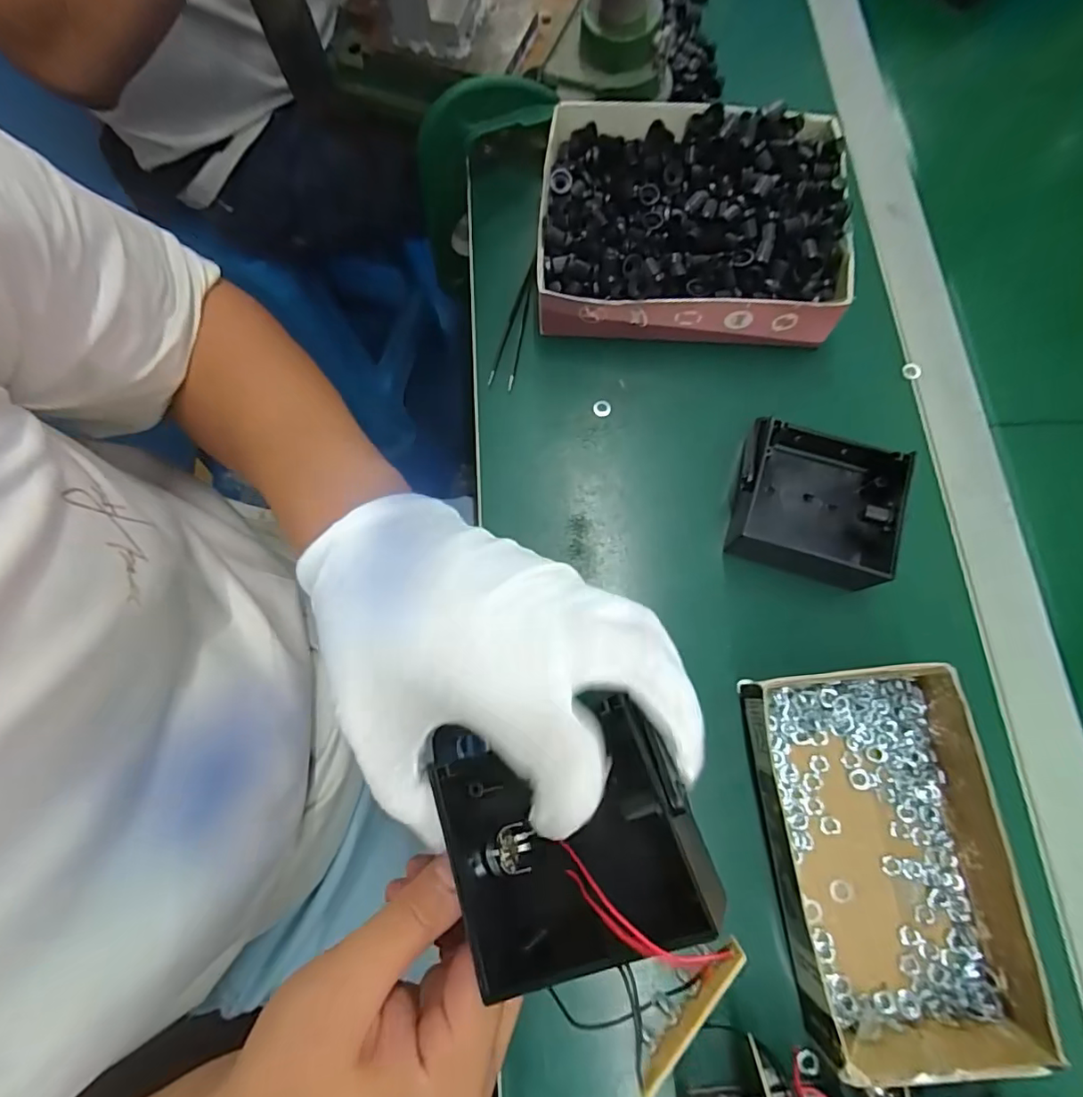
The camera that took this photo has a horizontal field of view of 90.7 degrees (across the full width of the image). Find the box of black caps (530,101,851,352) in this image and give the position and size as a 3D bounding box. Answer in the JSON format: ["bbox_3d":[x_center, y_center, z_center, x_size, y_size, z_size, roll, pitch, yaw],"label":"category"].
[{"bbox_3d":[0.101,-0.230,0.373,0.202,0.052,0.164,5,75,2],"label":"box of black caps"}]

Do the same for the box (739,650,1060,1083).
[{"bbox_3d":[0.182,0.152,0.273,0.122,0.035,0.174,-7,75,-1],"label":"box"}]

